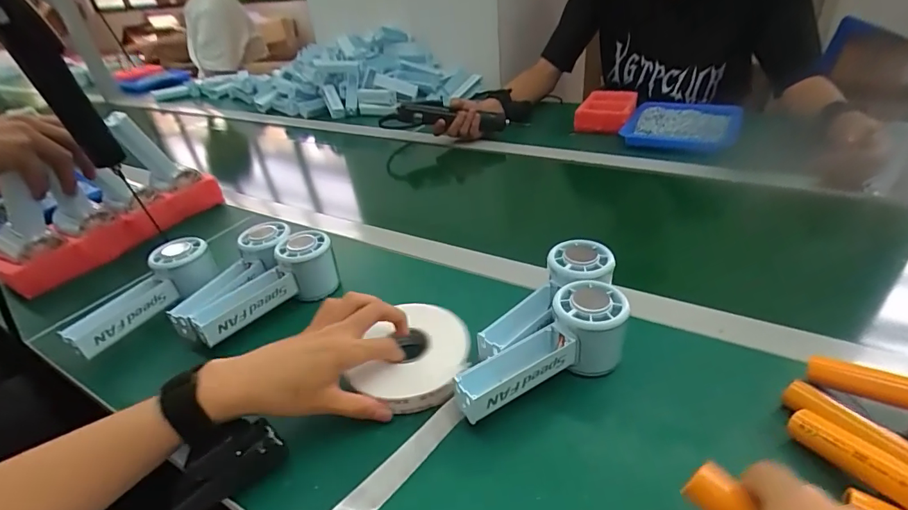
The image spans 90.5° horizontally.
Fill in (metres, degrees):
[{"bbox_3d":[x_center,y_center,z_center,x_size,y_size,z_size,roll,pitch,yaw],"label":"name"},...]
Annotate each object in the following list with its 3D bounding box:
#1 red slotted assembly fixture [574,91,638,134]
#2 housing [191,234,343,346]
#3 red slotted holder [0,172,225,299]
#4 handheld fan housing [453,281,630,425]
[{"bbox_3d":[0.300,-0.279,0.876,0.095,0.050,0.135,14,38,28],"label":"red slotted assembly fixture"},{"bbox_3d":[-0.193,0.033,0.461,0.051,0.059,0.142,23,42,37],"label":"housing"},{"bbox_3d":[-0.450,-0.036,0.621,0.068,0.047,0.274,14,37,28],"label":"red slotted holder"},{"bbox_3d":[0.073,0.079,0.346,0.147,0.061,0.055,-24,37,-26],"label":"handheld fan housing"}]

